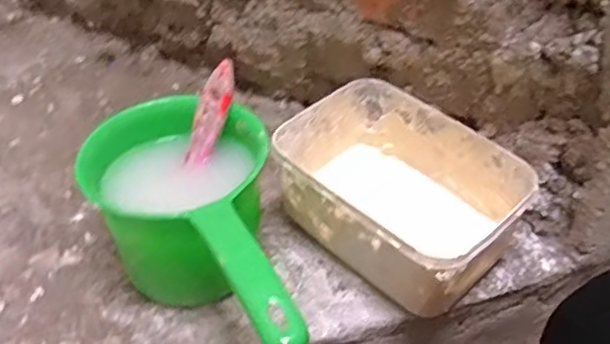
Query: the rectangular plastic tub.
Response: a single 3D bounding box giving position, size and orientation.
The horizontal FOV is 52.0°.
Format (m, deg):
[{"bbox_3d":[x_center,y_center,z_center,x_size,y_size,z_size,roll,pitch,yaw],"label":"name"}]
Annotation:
[{"bbox_3d":[0.075,0.019,0.523,0.133,0.089,0.188,-34,51,-31],"label":"rectangular plastic tub"}]

